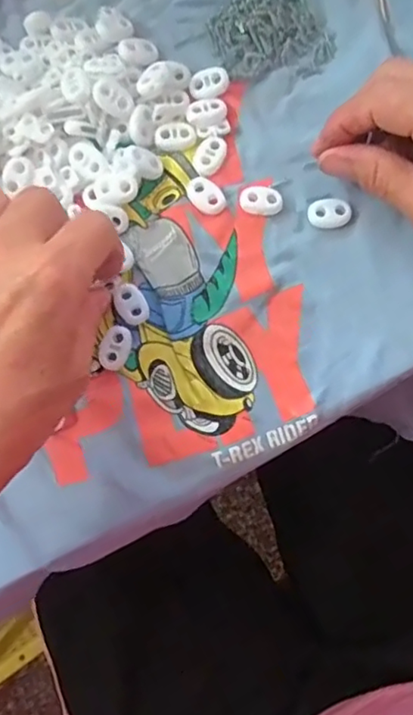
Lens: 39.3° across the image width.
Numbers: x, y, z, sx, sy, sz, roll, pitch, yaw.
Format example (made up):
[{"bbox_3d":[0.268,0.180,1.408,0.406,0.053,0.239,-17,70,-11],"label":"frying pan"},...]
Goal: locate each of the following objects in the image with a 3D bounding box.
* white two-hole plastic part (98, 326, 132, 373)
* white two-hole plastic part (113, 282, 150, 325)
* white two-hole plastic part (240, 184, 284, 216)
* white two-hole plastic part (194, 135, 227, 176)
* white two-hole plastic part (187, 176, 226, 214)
[{"bbox_3d":[-0.046,-0.005,0.294,0.014,0.004,0.022,22,80,4],"label":"white two-hole plastic part"},{"bbox_3d":[-0.039,-0.028,0.299,0.015,0.004,0.022,-26,81,-5],"label":"white two-hole plastic part"},{"bbox_3d":[0.029,-0.084,0.308,0.023,0.007,0.017,-1,79,0],"label":"white two-hole plastic part"},{"bbox_3d":[0.002,-0.109,0.313,0.014,0.005,0.022,29,81,5],"label":"white two-hole plastic part"},{"bbox_3d":[0.000,-0.086,0.310,0.015,0.004,0.023,-44,82,-7],"label":"white two-hole plastic part"}]

